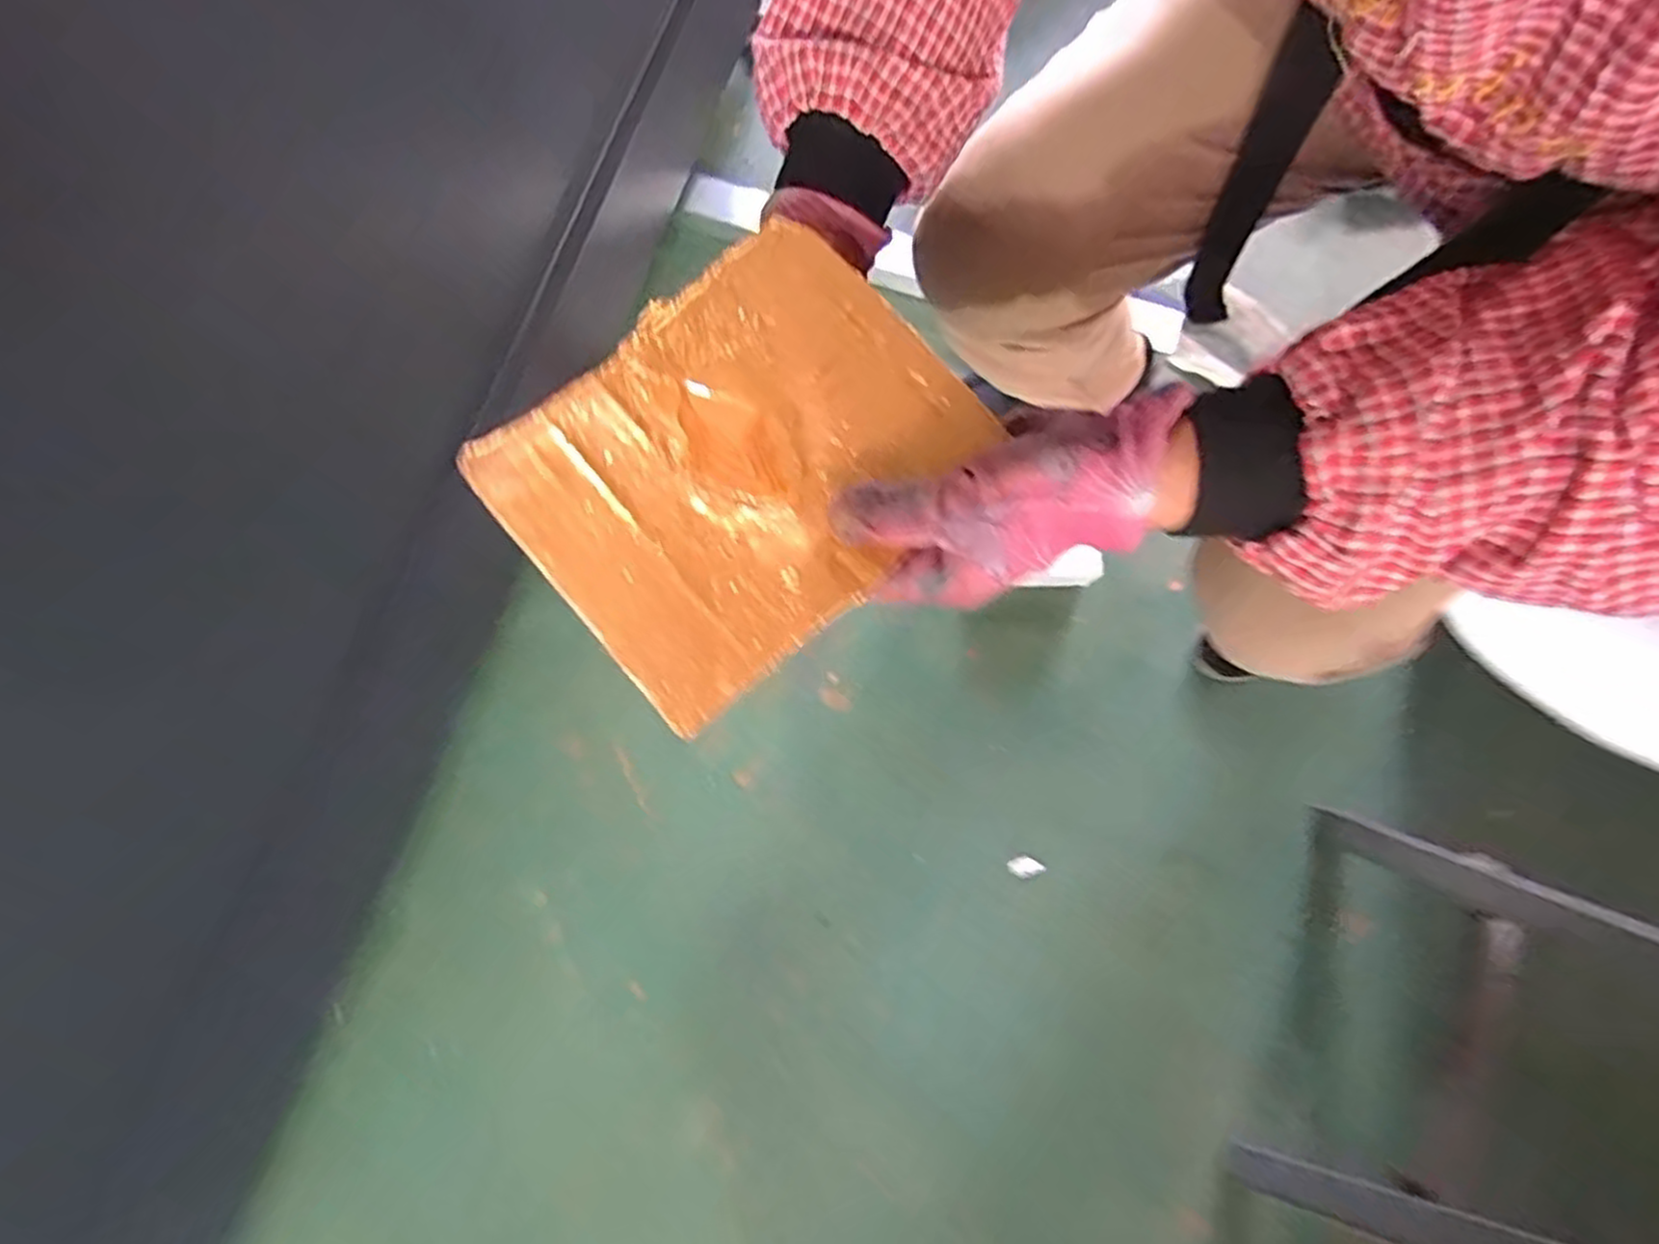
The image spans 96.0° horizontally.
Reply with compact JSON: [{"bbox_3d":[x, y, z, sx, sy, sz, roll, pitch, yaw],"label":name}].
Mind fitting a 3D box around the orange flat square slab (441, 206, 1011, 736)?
[{"bbox_3d":[-0.035,-0.064,0.291,0.169,0.019,0.137,-41,79,-9],"label":"orange flat square slab"}]

